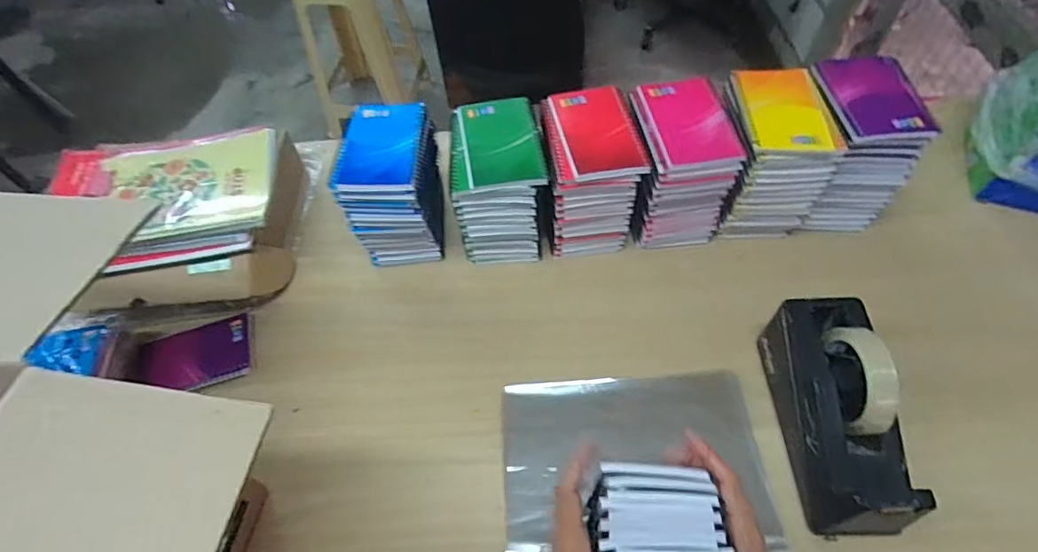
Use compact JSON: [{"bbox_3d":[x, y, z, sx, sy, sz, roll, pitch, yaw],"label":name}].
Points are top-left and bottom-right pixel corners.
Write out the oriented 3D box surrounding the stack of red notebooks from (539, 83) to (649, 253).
[{"bbox_3d":[0.085,-0.117,0.625,0.098,0.161,0.135,-7,56,0],"label":"stack of red notebooks"}]

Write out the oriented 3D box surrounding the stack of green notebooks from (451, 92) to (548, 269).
[{"bbox_3d":[-0.024,-0.107,0.620,0.098,0.144,0.131,-8,56,-1],"label":"stack of green notebooks"}]

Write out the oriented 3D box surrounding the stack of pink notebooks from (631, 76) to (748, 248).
[{"bbox_3d":[0.187,-0.129,0.619,0.090,0.161,0.122,-9,56,-2],"label":"stack of pink notebooks"}]

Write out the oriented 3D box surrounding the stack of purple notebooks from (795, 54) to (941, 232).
[{"bbox_3d":[0.388,-0.155,0.614,0.102,0.161,0.136,-2,56,3],"label":"stack of purple notebooks"}]

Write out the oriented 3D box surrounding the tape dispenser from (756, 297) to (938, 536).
[{"bbox_3d":[0.297,0.119,0.471,0.078,0.120,0.205,-3,56,3],"label":"tape dispenser"}]

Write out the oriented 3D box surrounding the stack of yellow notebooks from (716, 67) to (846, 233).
[{"bbox_3d":[0.291,-0.132,0.608,0.103,0.162,0.115,-5,56,1],"label":"stack of yellow notebooks"}]

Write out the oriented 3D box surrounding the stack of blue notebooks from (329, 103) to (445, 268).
[{"bbox_3d":[-0.149,-0.105,0.629,0.091,0.155,0.130,-1,56,4],"label":"stack of blue notebooks"}]

